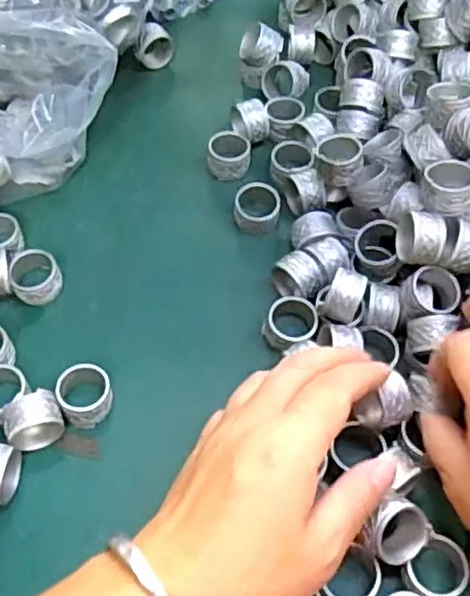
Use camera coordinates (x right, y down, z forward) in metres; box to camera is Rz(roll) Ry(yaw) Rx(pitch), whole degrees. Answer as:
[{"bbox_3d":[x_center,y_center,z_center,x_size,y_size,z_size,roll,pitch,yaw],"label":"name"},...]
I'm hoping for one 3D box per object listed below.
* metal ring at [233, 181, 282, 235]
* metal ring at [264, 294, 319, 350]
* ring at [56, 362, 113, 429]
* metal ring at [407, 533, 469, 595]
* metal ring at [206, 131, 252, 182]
[{"bbox_3d":[0.014,-0.055,0.429,0.028,0.019,0.027,0,58,0],"label":"metal ring"},{"bbox_3d":[0.031,0.015,0.382,0.028,0.019,0.028,0,58,0],"label":"metal ring"},{"bbox_3d":[-0.076,0.050,0.359,0.025,0.018,0.029,-3,58,-2],"label":"ring"},{"bbox_3d":[0.091,0.122,0.313,0.024,0.013,0.029,39,66,22],"label":"metal ring"},{"bbox_3d":[-0.004,-0.091,0.449,0.027,0.015,0.029,0,58,0],"label":"metal ring"}]

